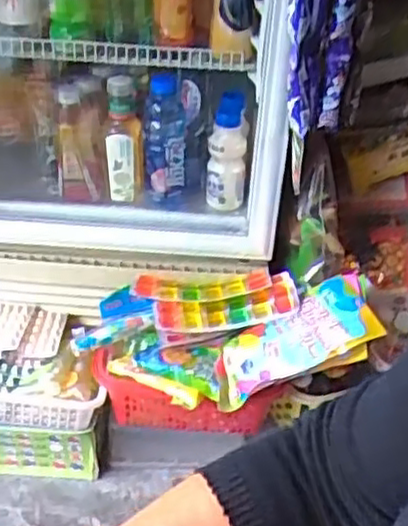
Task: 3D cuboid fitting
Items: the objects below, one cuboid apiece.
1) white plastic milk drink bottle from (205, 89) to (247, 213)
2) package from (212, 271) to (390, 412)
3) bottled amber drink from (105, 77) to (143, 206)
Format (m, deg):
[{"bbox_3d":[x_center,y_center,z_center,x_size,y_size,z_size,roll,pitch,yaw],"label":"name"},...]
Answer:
[{"bbox_3d":[0.039,-0.174,1.146,0.059,0.177,0.065,7,37,3],"label":"white plastic milk drink bottle"},{"bbox_3d":[0.118,0.098,1.015,0.237,0.030,0.142,-24,34,1],"label":"package"},{"bbox_3d":[-0.124,-0.182,1.134,0.058,0.193,0.067,-2,37,-9],"label":"bottled amber drink"}]

